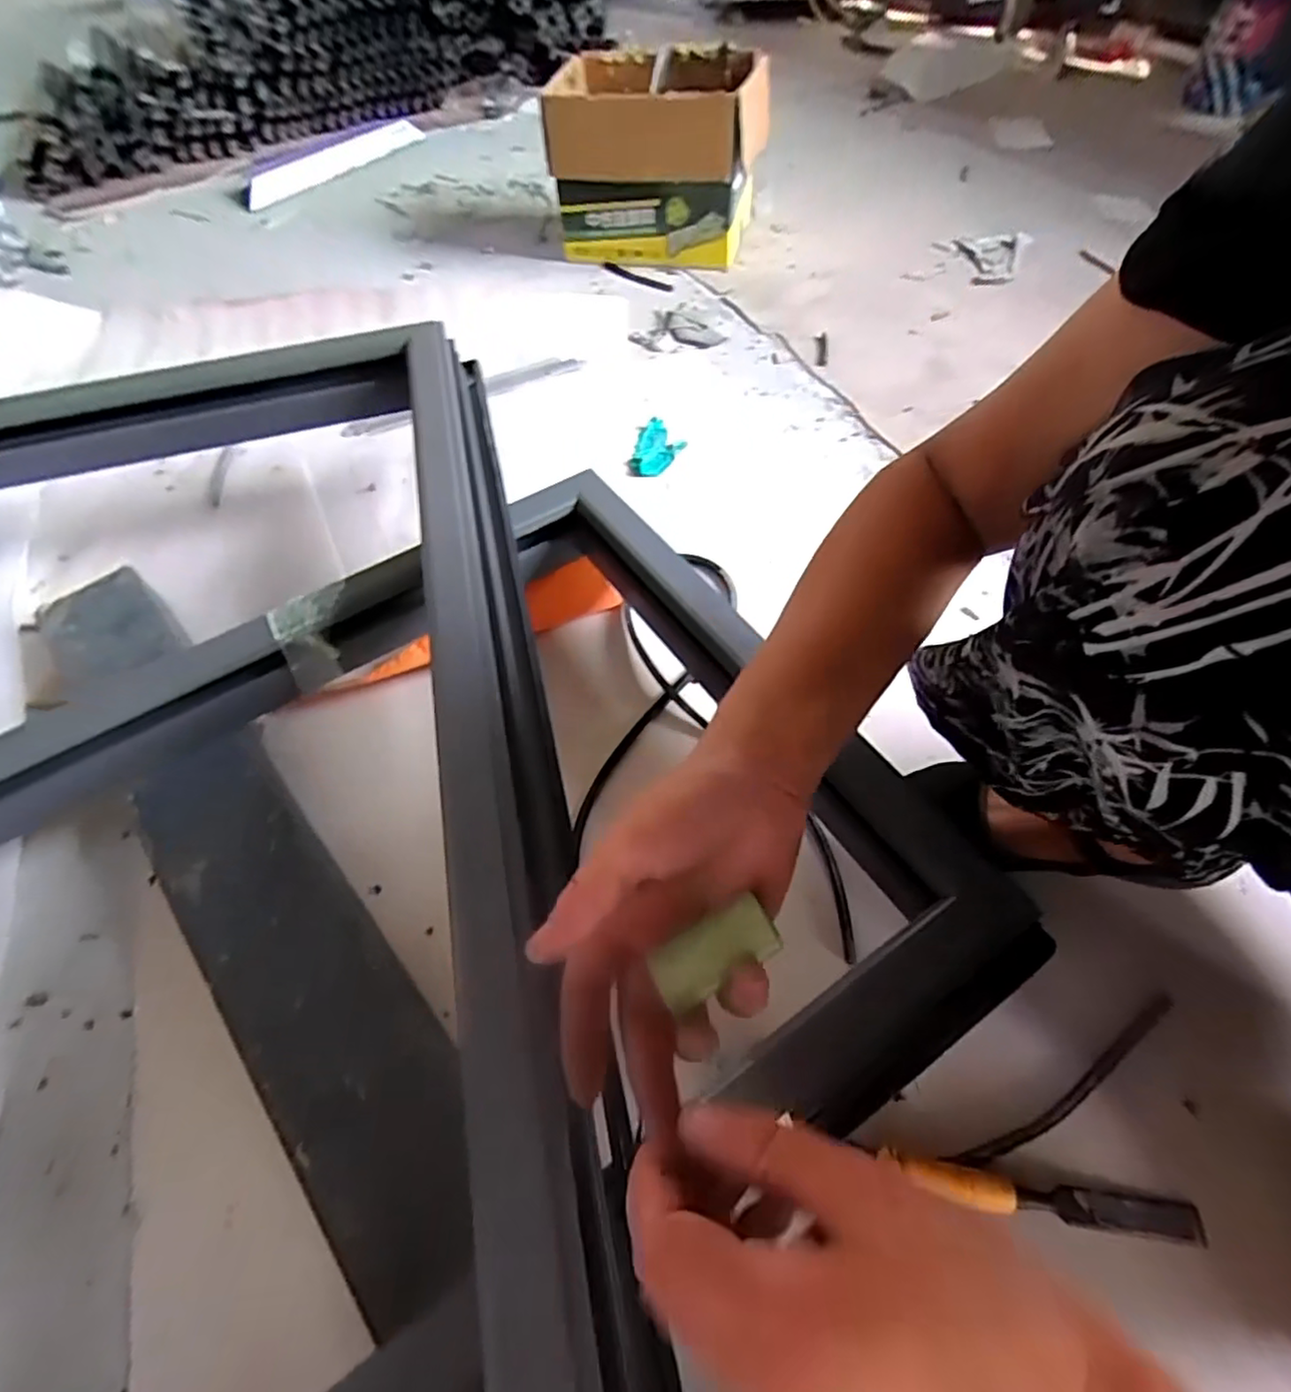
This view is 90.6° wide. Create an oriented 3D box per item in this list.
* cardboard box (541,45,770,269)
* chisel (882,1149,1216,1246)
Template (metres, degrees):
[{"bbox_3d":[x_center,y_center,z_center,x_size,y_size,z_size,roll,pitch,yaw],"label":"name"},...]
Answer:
[{"bbox_3d":[0.010,-0.911,1.107,0.342,0.259,0.219,9,56,8],"label":"cardboard box"},{"bbox_3d":[0.245,0.309,0.393,0.192,0.020,0.021,6,56,6],"label":"chisel"}]

